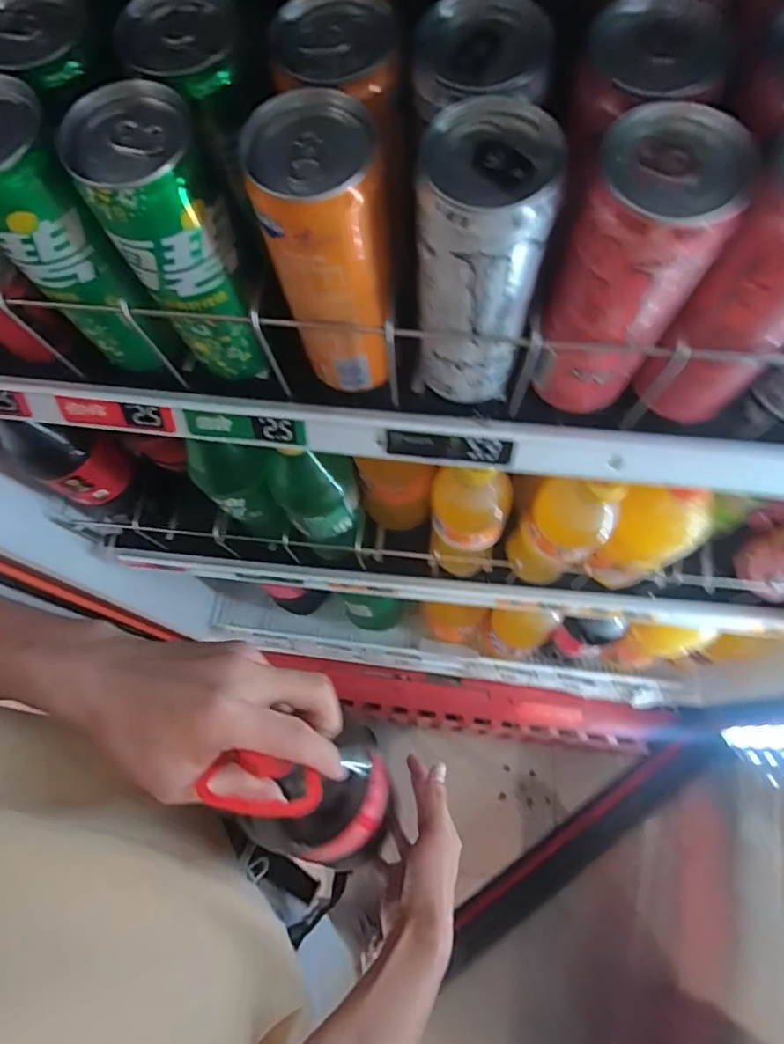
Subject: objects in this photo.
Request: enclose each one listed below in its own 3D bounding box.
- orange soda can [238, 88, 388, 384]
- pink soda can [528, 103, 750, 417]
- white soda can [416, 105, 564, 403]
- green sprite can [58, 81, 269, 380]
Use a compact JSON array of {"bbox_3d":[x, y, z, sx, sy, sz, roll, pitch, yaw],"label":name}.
[{"bbox_3d":[-0.028,-0.118,0.271,0.051,0.137,0.051,-5,66,0],"label":"orange soda can"},{"bbox_3d":[0.105,-0.104,0.262,0.055,0.139,0.055,-1,66,2],"label":"pink soda can"},{"bbox_3d":[0.039,-0.111,0.269,0.056,0.143,0.054,3,67,4],"label":"white soda can"},{"bbox_3d":[-0.101,-0.124,0.277,0.053,0.140,0.053,-1,66,2],"label":"green sprite can"}]

